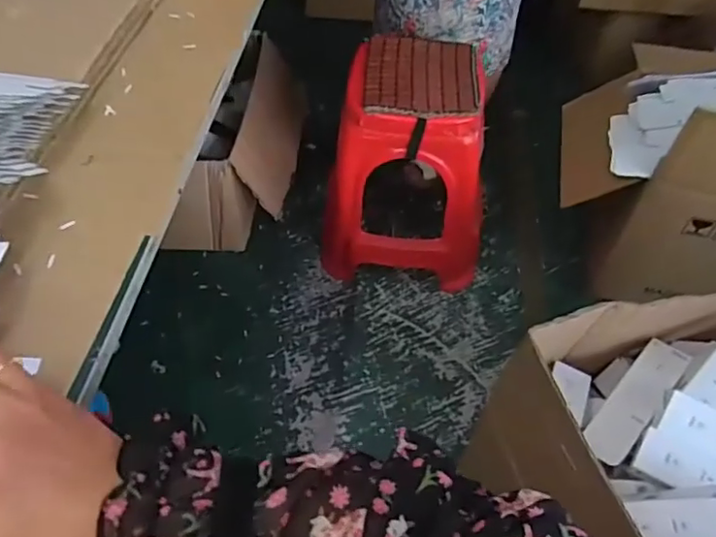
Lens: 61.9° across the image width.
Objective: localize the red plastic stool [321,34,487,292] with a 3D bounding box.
[{"bbox_3d":[0.109,-0.224,1.378,0.360,0.474,0.322,4,52,2],"label":"red plastic stool"}]

